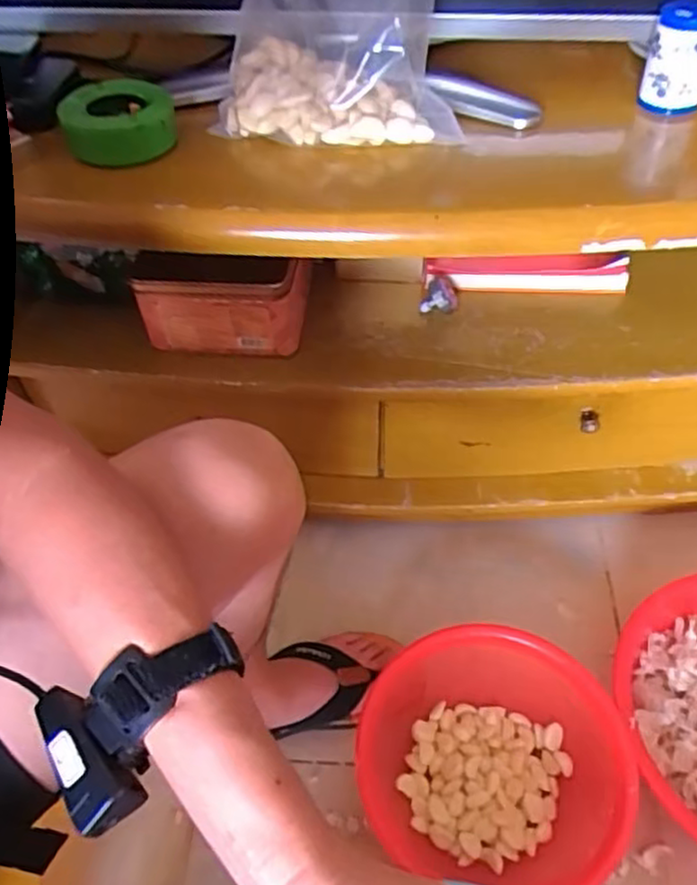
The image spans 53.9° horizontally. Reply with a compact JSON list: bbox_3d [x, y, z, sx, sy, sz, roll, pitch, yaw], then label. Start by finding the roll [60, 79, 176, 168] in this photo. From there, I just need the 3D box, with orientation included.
[{"bbox_3d":[-0.204,-0.295,0.624,0.092,0.042,0.090,-1,50,1],"label":"roll"}]

